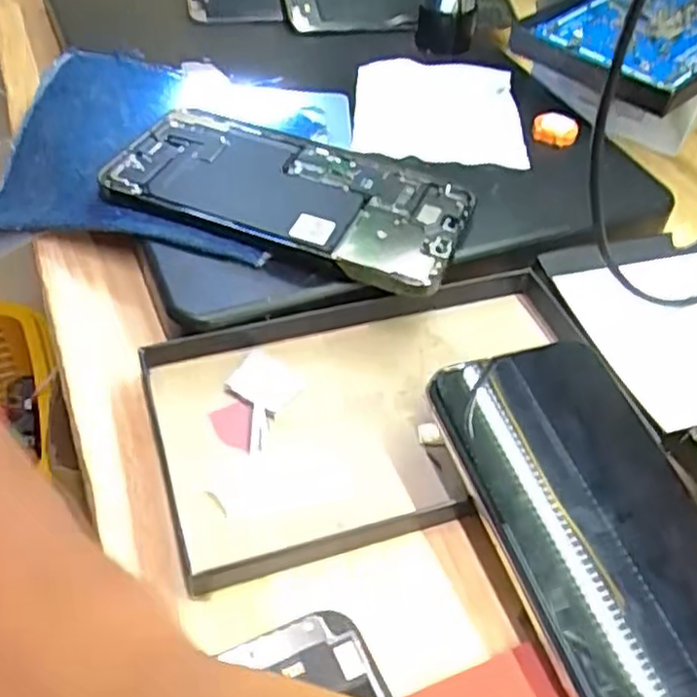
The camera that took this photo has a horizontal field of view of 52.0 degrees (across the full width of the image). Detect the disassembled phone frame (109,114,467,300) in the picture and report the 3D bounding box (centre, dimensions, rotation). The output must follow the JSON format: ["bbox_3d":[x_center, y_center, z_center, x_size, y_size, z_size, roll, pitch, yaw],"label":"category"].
[{"bbox_3d":[-0.025,-0.072,0.322,0.157,0.006,0.076,20,52,10],"label":"disassembled phone frame"}]

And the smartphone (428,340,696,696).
[{"bbox_3d":[0.080,0.056,0.224,0.069,0.013,0.138,-16,56,-16],"label":"smartphone"}]

